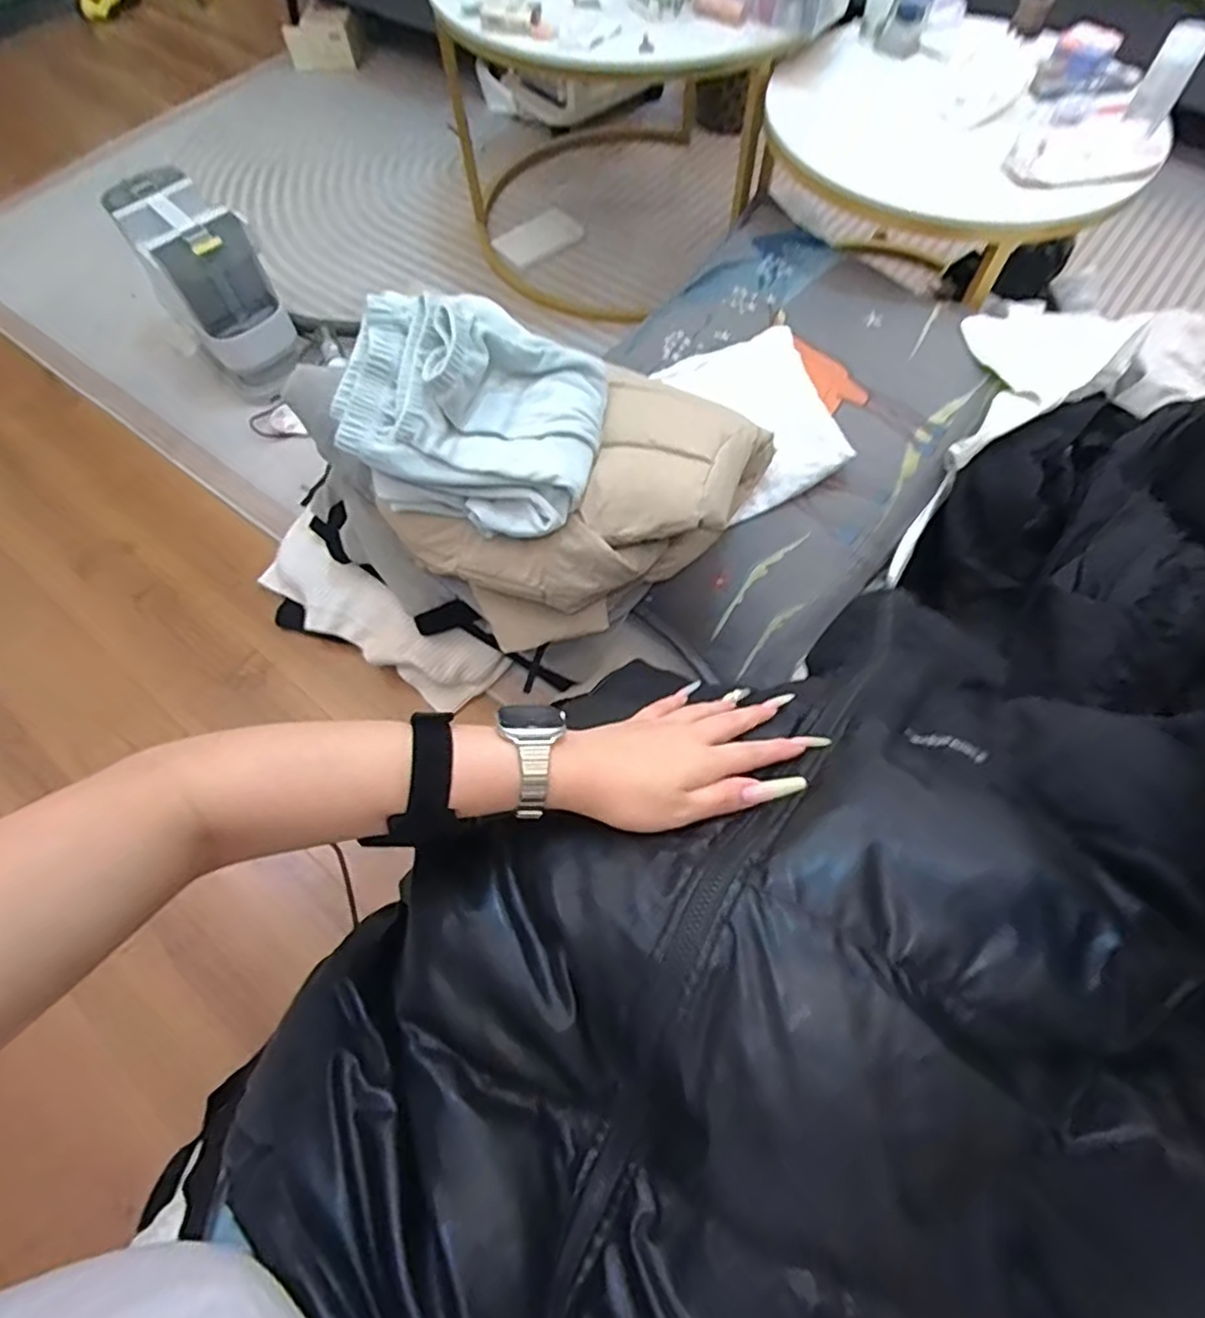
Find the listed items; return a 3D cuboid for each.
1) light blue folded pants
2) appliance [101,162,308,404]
[{"bbox_3d":[-0.122,-0.270,0.700,0.236,0.139,0.217,0,64,1],"label":"light blue folded pants"},{"bbox_3d":[-0.641,-0.599,1.097,0.163,0.264,0.225,-40,69,-17],"label":"appliance"}]

